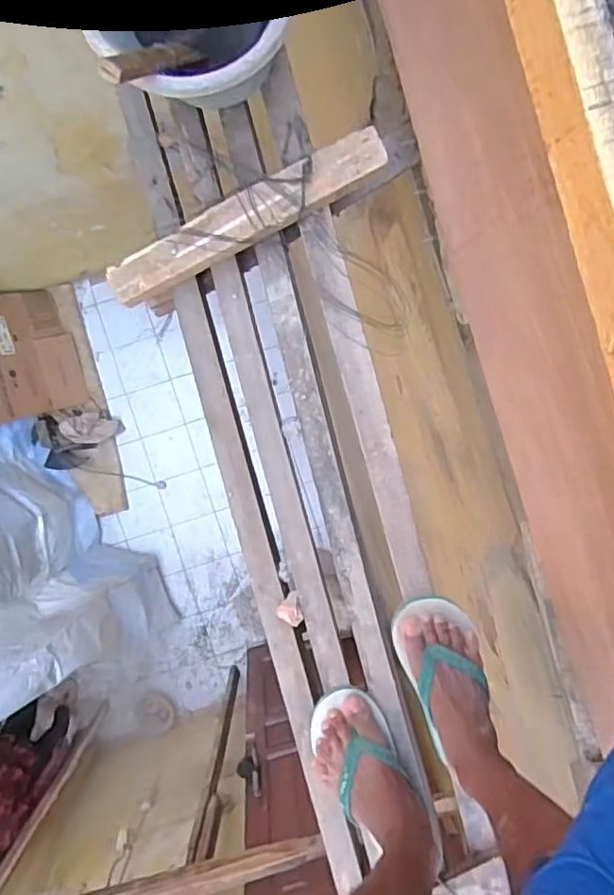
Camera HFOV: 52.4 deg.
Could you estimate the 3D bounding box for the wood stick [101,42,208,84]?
[{"bbox_3d":[-0.169,-0.444,0.715,0.030,0.219,0.022,30,129,-2],"label":"wood stick"}]

